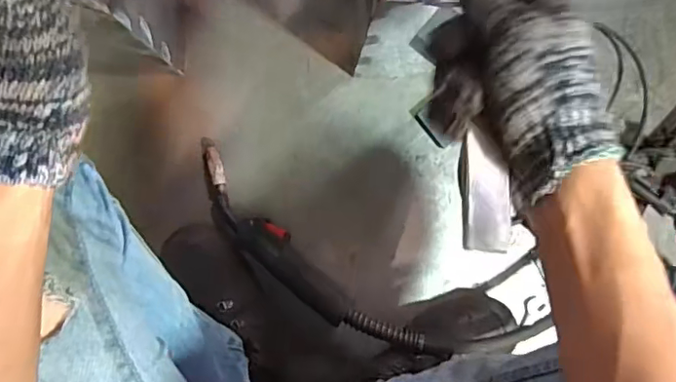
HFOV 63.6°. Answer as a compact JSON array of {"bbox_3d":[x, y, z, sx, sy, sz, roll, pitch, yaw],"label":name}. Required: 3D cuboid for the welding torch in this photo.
[{"bbox_3d":[-0.056,0.083,0.689,0.368,0.037,0.073,40,88,11],"label":"welding torch"}]

